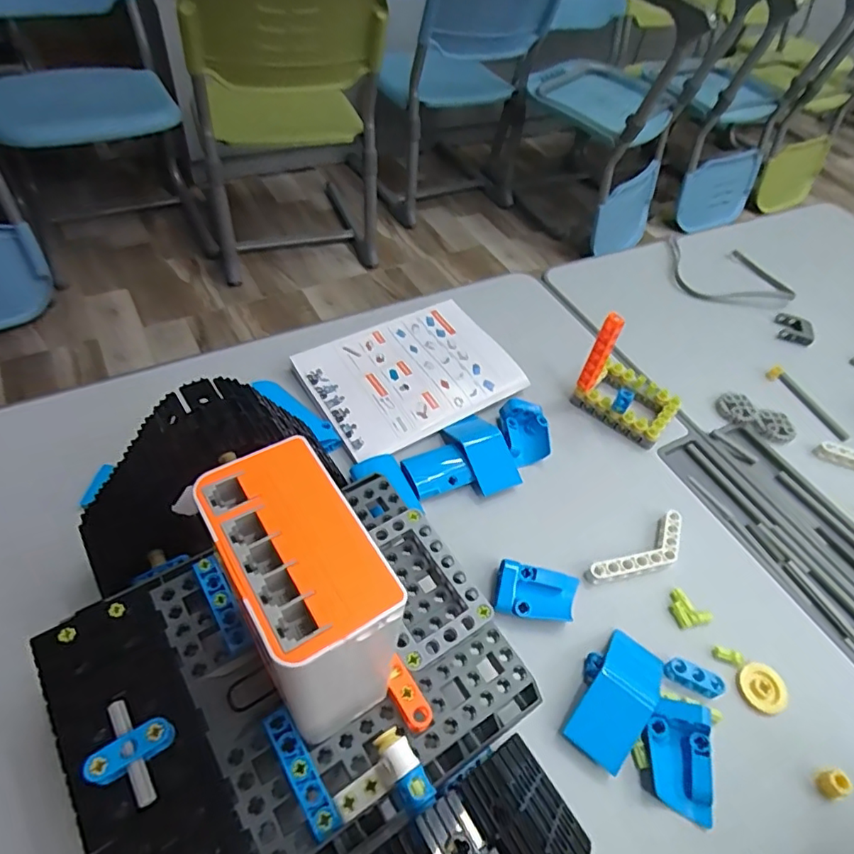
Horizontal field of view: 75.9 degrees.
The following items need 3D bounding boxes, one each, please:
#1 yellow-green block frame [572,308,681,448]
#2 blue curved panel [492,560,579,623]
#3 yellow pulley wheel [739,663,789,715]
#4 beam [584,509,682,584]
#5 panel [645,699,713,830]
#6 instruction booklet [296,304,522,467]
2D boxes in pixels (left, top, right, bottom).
[{"bbox_3d":[0.158,-0.038,0.402,0.073,0.077,0.050,38,56,18],"label":"yellow-green block frame"},{"bbox_3d":[0.063,0.098,0.321,0.052,0.010,0.029,18,60,-14],"label":"blue curved panel"},{"bbox_3d":[0.187,0.145,0.304,0.025,0.004,0.025,3,53,-4],"label":"yellow pulley wheel"},{"bbox_3d":[0.137,0.081,0.345,0.077,0.010,0.025,-25,60,-22],"label":"beam"},{"bbox_3d":[0.127,0.166,0.276,0.033,0.010,0.050,11,68,4],"label":"panel"},{"bbox_3d":[-0.012,-0.042,0.424,0.152,0.015,0.109,-25,60,-22],"label":"instruction booklet"}]

